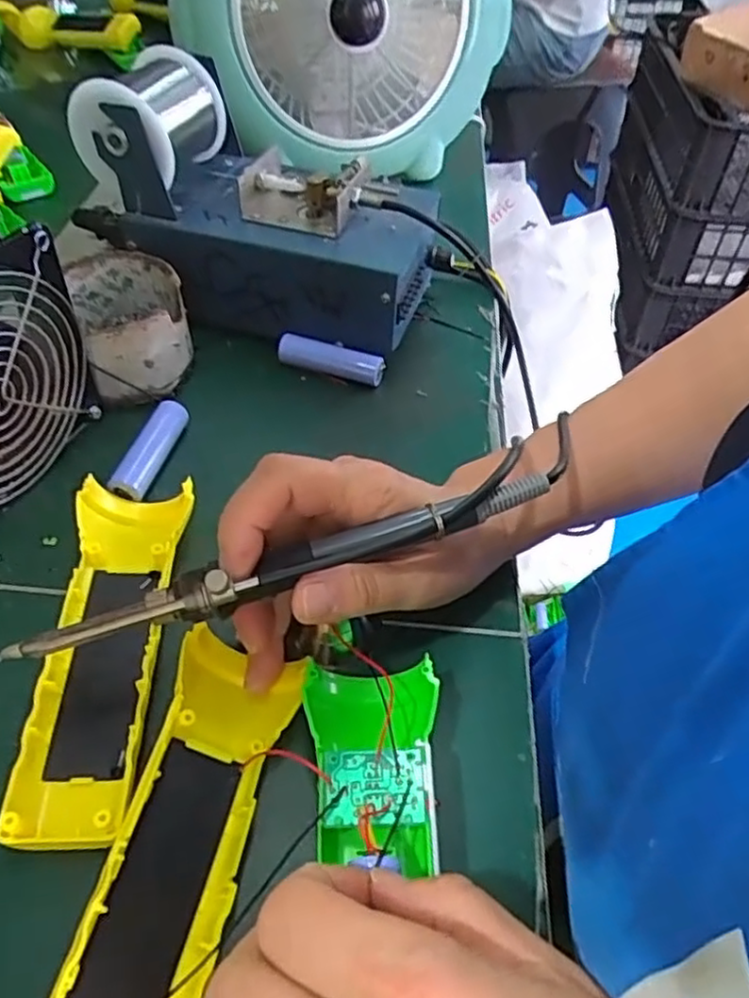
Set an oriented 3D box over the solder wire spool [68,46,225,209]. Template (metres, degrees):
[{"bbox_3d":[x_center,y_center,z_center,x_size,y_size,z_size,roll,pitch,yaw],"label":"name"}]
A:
[{"bbox_3d":[-0.131,-0.222,0.409,0.063,0.069,0.085,15,49,9],"label":"solder wire spool"}]

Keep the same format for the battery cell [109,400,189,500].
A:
[{"bbox_3d":[-0.118,-0.027,0.371,0.017,0.020,0.067,11,48,6],"label":"battery cell"}]

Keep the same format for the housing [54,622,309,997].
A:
[{"bbox_3d":[-0.066,0.120,0.233,0.046,0.030,0.159,10,50,5],"label":"housing"}]

